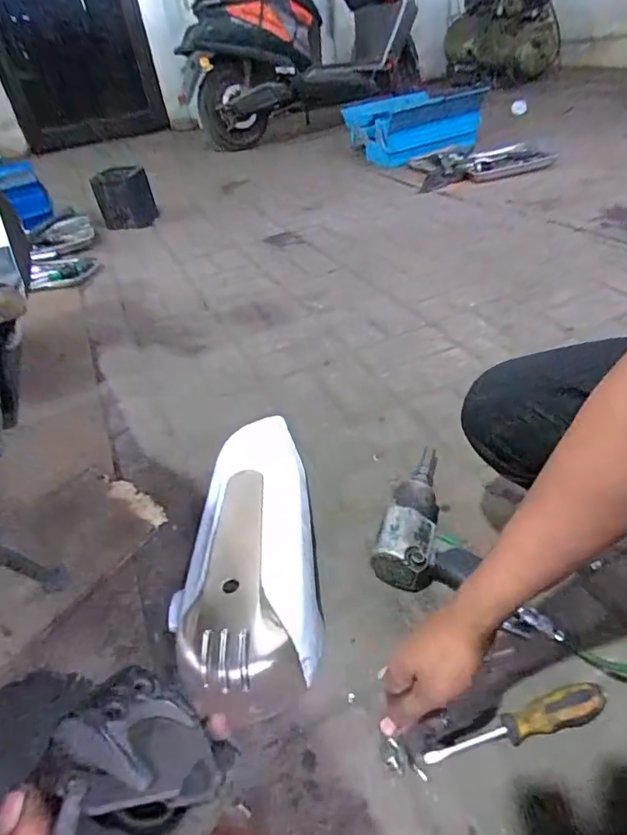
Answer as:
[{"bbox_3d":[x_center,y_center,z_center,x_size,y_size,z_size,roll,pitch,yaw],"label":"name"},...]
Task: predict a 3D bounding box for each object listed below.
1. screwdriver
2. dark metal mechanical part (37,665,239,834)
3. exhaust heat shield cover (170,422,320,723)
[{"bbox_3d":[0.207,0.319,0.500,0.188,0.036,0.031,-12,40,-7],"label":"screwdriver"},{"bbox_3d":[-0.076,0.156,0.207,0.076,0.046,0.076,28,34,9],"label":"dark metal mechanical part"},{"bbox_3d":[-0.099,0.150,0.711,0.191,0.075,0.507,-6,40,-1],"label":"exhaust heat shield cover"}]

